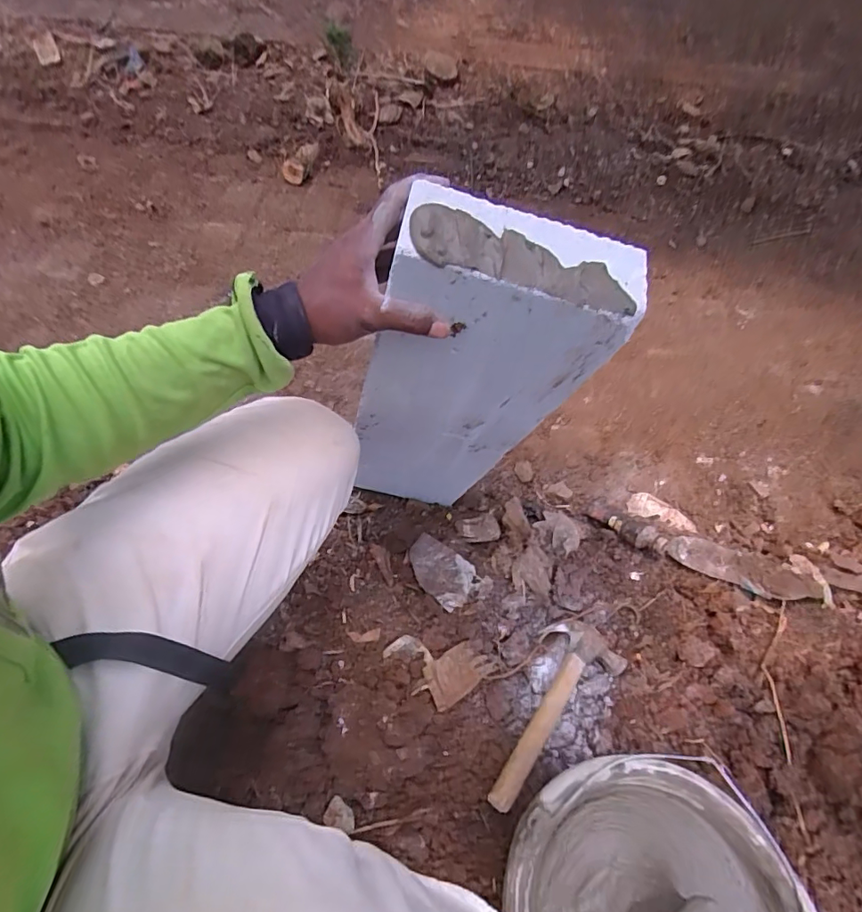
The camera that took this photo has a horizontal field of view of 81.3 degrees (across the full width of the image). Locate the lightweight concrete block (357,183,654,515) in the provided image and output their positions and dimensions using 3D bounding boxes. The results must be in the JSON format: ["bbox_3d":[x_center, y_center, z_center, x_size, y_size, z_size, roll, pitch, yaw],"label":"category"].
[{"bbox_3d":[0.017,-0.058,0.620,0.198,0.545,0.074,12,65,-8],"label":"lightweight concrete block"}]

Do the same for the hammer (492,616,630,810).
[{"bbox_3d":[0.147,0.307,0.614,0.105,0.028,0.252,38,51,16],"label":"hammer"}]

